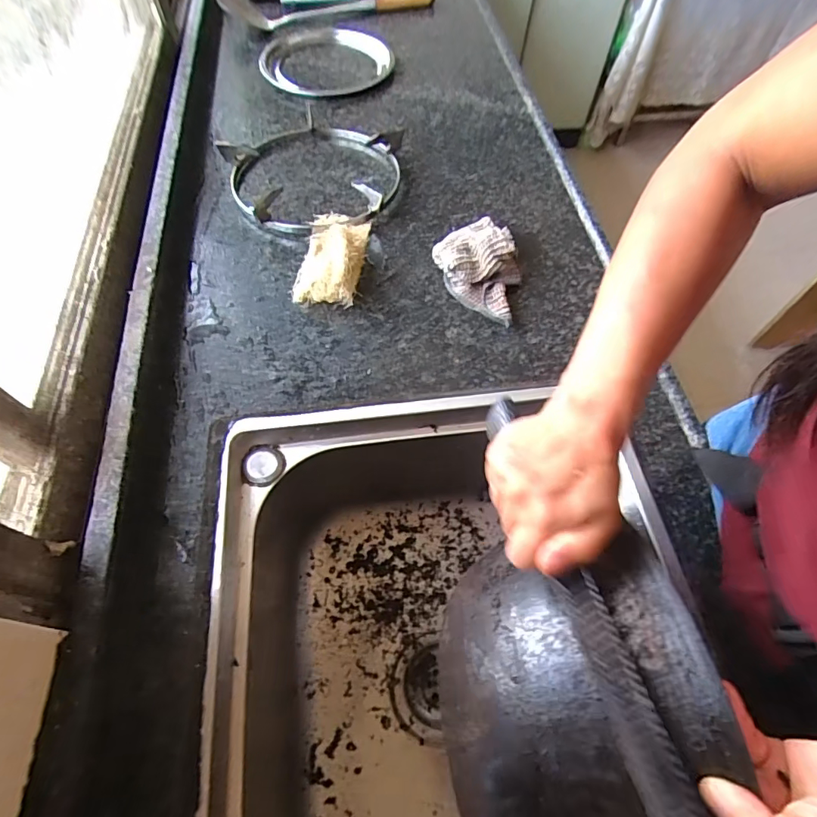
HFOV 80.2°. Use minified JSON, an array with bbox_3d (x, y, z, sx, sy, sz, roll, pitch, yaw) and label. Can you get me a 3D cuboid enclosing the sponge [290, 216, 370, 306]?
[{"bbox_3d":[-0.088,-0.185,0.568,0.074,0.041,0.147,6,59,2],"label":"sponge"}]

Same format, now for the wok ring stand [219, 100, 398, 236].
[{"bbox_3d":[-0.135,-0.341,0.659,0.248,0.046,0.259,1,59,-1],"label":"wok ring stand"}]

